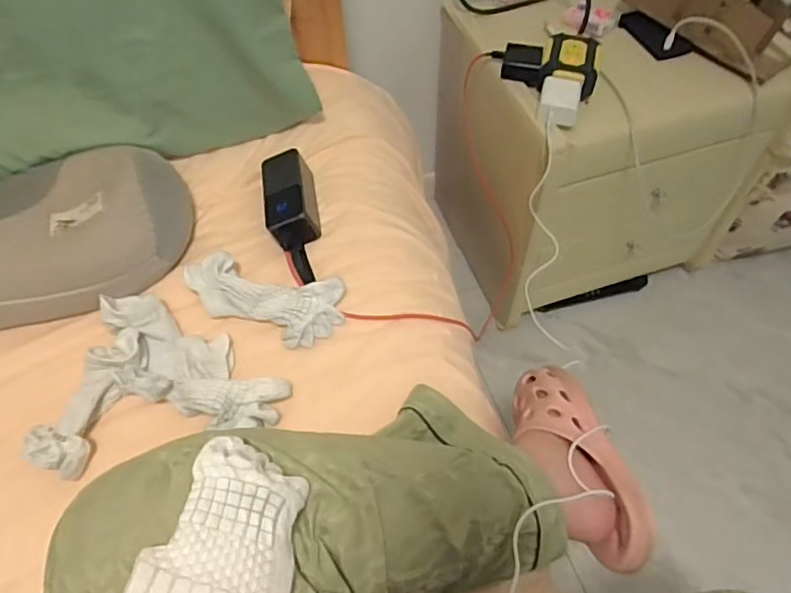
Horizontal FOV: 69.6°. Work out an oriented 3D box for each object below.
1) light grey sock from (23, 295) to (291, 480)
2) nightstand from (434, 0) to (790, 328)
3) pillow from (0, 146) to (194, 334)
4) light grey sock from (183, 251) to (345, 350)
[{"bbox_3d":[-0.236,0.104,0.574,0.224,0.050,0.189,17,58,13],"label":"light grey sock"},{"bbox_3d":[0.362,-0.280,1.044,0.492,0.444,0.365,-16,57,-9],"label":"nightstand"},{"bbox_3d":[-0.473,-0.060,0.633,0.453,0.125,0.182,-14,57,-7],"label":"pillow"},{"bbox_3d":[-0.150,-0.004,0.638,0.182,0.046,0.081,16,58,12],"label":"light grey sock"}]

